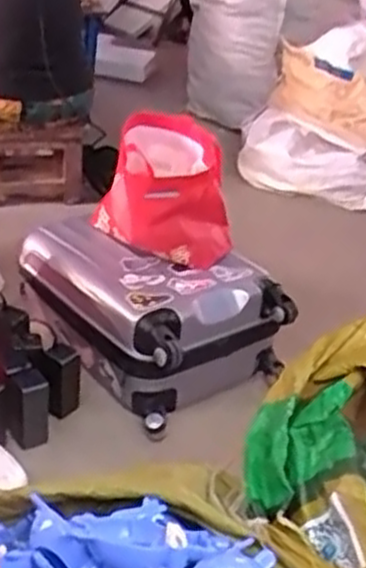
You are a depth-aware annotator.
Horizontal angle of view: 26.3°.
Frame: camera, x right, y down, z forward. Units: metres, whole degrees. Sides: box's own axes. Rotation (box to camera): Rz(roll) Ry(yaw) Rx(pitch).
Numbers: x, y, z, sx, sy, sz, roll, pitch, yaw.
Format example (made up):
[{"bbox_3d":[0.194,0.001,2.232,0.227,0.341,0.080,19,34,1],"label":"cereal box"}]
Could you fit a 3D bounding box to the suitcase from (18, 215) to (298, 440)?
[{"bbox_3d":[-0.073,0.026,1.577,0.329,0.185,0.491,-21,39,-38],"label":"suitcase"}]

